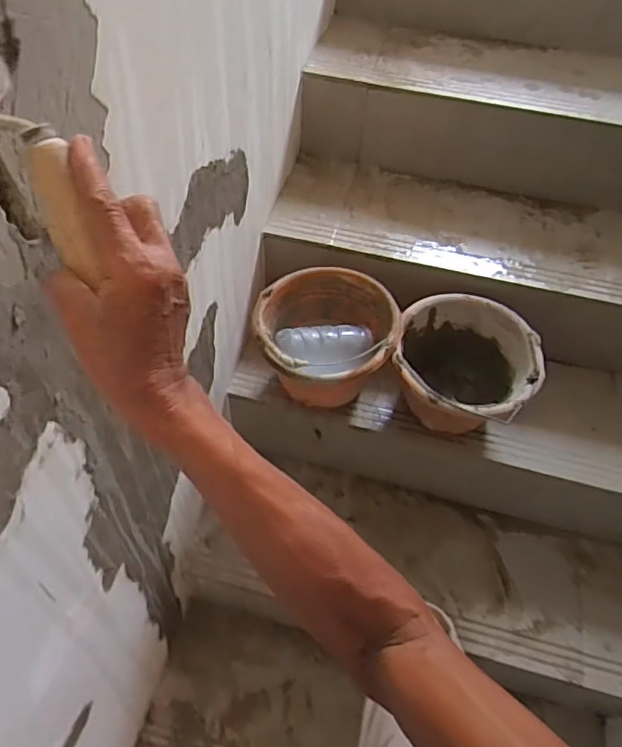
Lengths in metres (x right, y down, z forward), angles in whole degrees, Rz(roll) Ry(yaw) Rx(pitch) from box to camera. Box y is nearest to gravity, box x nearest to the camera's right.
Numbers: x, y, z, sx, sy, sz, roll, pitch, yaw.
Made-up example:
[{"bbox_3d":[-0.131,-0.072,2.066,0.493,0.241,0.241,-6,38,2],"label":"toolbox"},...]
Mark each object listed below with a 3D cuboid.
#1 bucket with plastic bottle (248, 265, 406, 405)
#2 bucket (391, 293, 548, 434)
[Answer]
[{"bbox_3d":[0.028,-0.054,1.040,0.238,0.182,0.247,2,53,-3],"label":"bucket with plastic bottle"},{"bbox_3d":[0.269,0.005,1.055,0.244,0.170,0.255,13,53,6],"label":"bucket"}]

